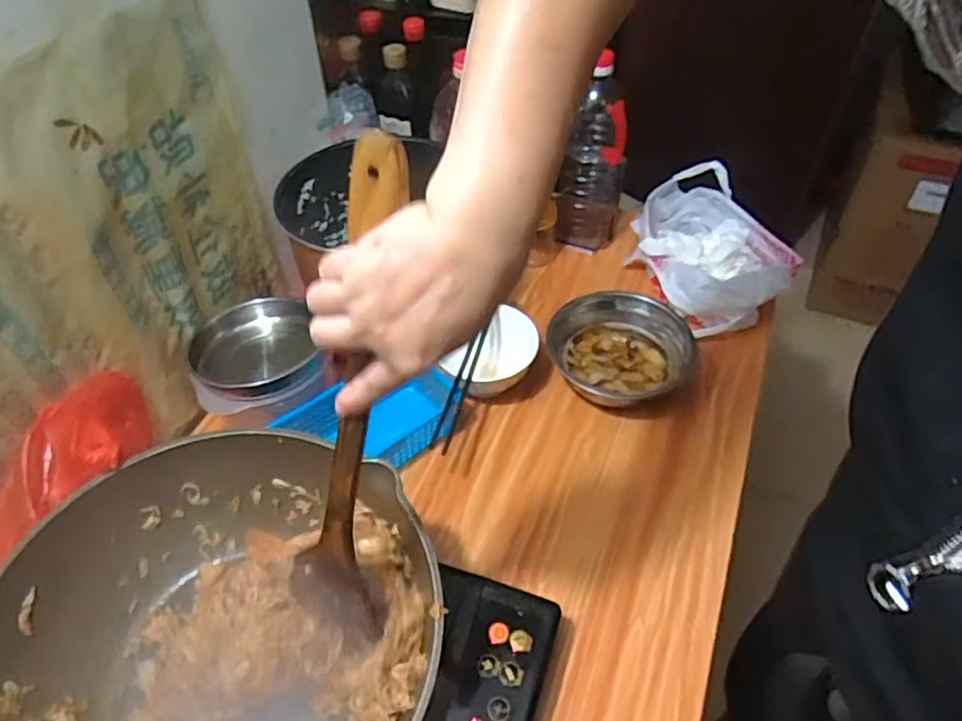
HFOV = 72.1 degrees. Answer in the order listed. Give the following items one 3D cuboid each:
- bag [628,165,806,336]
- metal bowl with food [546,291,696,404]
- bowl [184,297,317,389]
[{"bbox_3d":[0.297,-0.149,0.888,0.156,0.083,0.237,-14,49,-11],"label":"bag"},{"bbox_3d":[0.165,-0.012,0.798,0.162,0.077,0.139,-6,48,-4],"label":"metal bowl with food"},{"bbox_3d":[-0.253,-0.011,0.733,0.134,0.058,0.148,-12,48,-9],"label":"bowl"}]

